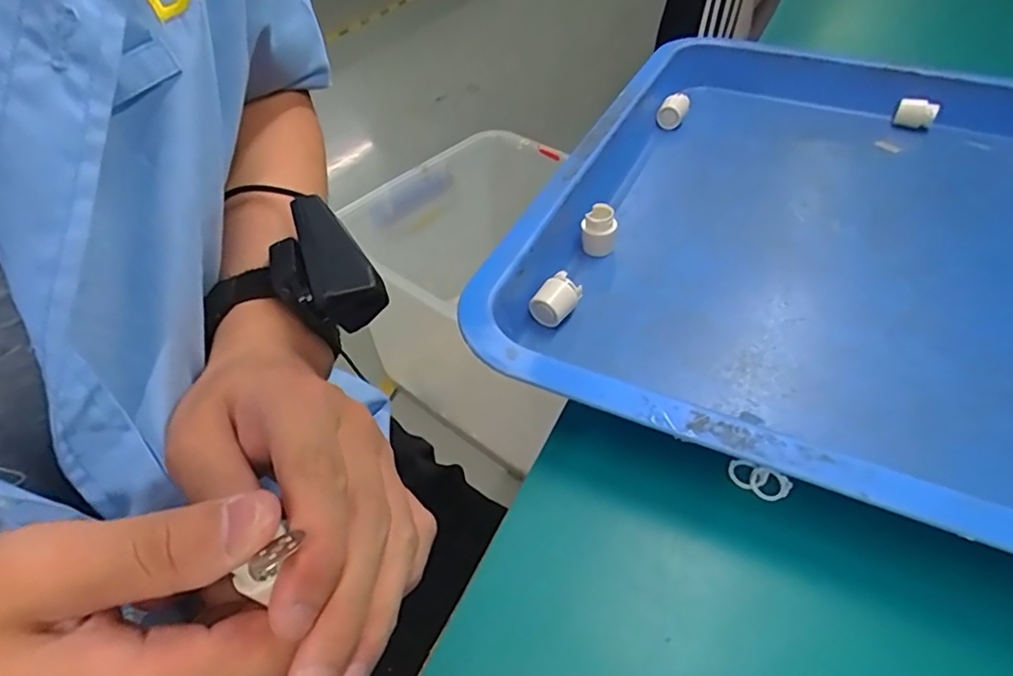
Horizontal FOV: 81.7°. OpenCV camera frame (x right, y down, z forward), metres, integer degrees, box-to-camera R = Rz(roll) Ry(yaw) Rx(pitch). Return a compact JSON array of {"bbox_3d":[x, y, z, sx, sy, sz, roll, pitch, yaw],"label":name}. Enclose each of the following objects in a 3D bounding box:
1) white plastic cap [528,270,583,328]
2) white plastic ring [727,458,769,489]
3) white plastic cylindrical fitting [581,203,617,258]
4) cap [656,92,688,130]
[{"bbox_3d":[0.027,-0.022,0.321,0.020,0.018,0.025,32,54,27],"label":"white plastic cap"},{"bbox_3d":[0.104,0.059,0.254,0.016,0.004,0.011,26,90,28],"label":"white plastic ring"},{"bbox_3d":[0.056,-0.066,0.359,0.020,0.026,0.020,8,47,8],"label":"white plastic cylindrical fitting"},{"bbox_3d":[0.136,-0.184,0.480,0.022,0.025,0.027,12,50,12],"label":"cap"}]

